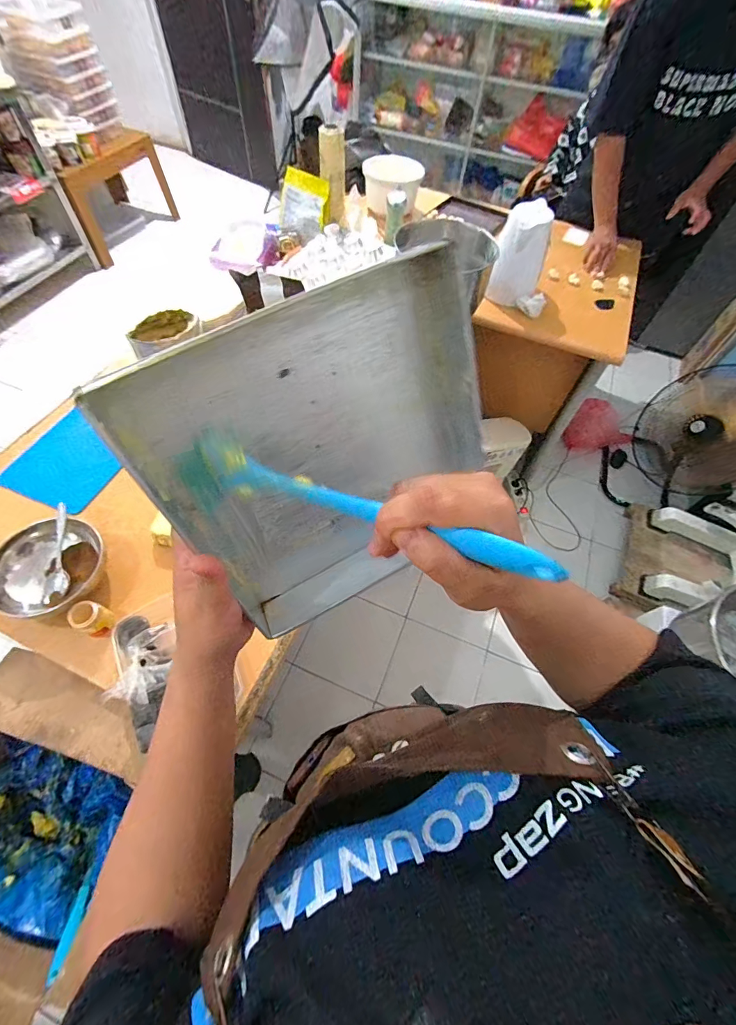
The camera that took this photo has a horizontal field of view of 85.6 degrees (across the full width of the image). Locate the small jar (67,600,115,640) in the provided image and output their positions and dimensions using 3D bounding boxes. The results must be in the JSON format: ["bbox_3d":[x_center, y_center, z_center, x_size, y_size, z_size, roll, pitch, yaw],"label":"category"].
[{"bbox_3d":[-0.447,0.176,0.647,0.049,0.061,0.053,2,59,-3],"label":"small jar"}]

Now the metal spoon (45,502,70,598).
[{"bbox_3d":[-0.532,0.063,0.685,0.029,0.015,0.153,0,87,-4],"label":"metal spoon"}]

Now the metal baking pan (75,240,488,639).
[{"bbox_3d":[-0.020,-0.032,0.310,0.241,0.240,0.042,-30,40,-9],"label":"metal baking pan"}]

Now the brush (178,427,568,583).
[{"bbox_3d":[-0.014,-0.004,0.240,0.242,0.050,0.038,17,59,22],"label":"brush"}]

